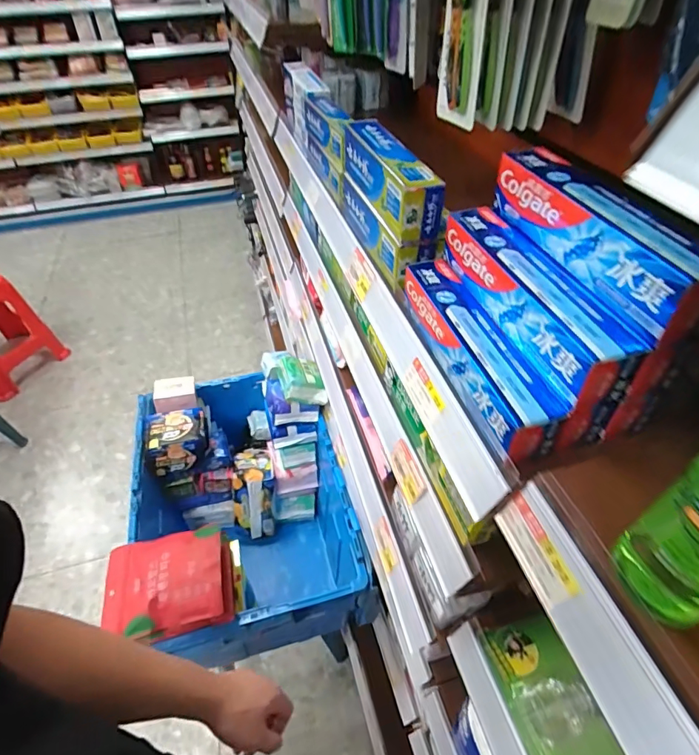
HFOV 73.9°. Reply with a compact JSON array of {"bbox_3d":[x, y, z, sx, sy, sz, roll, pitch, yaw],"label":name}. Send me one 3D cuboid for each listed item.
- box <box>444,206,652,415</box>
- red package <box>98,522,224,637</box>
[{"bbox_3d":[0.136,-0.065,0.361,0.044,0.049,0.201,-12,45,-10],"label":"box"},{"bbox_3d":[-0.310,0.338,0.773,0.190,0.052,0.154,-9,45,-8],"label":"red package"}]

